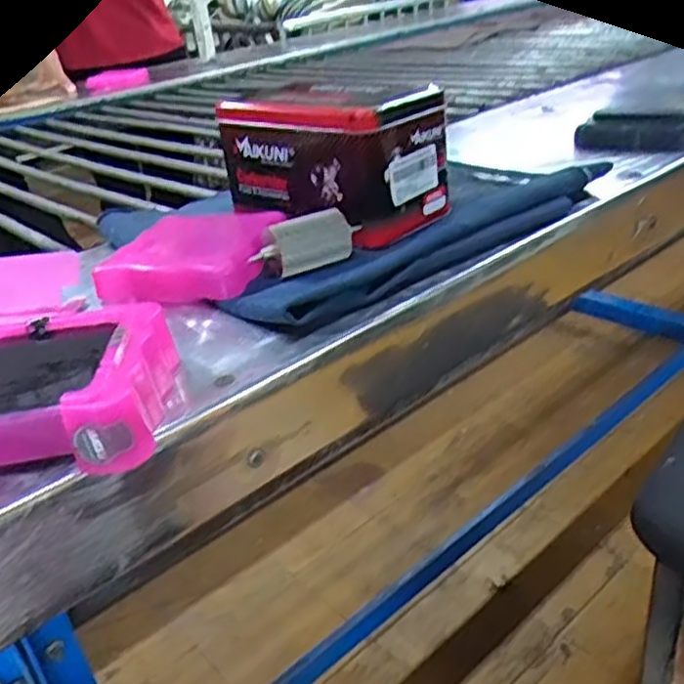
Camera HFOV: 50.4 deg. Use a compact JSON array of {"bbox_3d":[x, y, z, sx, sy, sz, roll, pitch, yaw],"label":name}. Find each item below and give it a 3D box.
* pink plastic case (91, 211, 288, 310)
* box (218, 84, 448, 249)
[{"bbox_3d":[-0.102,-0.062,0.503,0.109,0.030,0.093,1,29,14],"label":"pink plastic case"},{"bbox_3d":[-0.007,-0.139,0.545,0.157,0.089,0.089,19,38,40],"label":"box"}]

